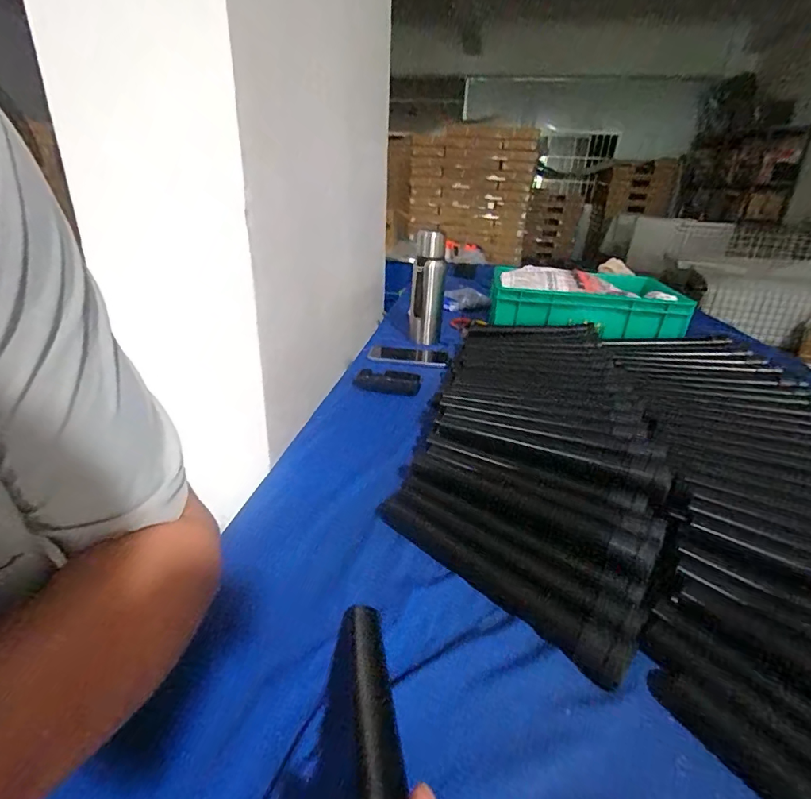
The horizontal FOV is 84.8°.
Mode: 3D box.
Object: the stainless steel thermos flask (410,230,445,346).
[{"bbox_3d":[0.050,-0.245,0.987,0.066,0.236,0.066,6,25,6],"label":"stainless steel thermos flask"}]

